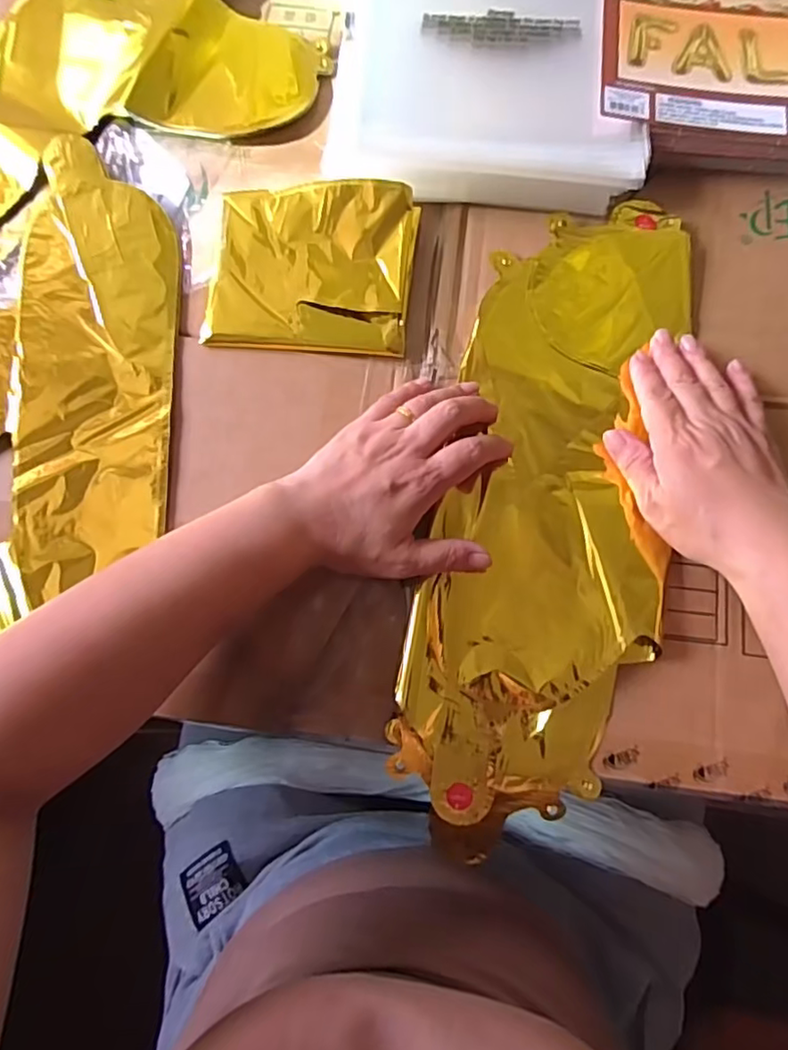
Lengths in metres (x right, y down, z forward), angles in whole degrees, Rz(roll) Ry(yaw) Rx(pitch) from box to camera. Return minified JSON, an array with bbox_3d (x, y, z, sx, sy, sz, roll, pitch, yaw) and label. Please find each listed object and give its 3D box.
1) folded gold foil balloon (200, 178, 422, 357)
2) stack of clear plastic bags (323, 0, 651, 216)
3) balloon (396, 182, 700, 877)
[{"bbox_3d":[-0.056,-0.179,0.418,0.136,0.016,0.123,5,80,2],"label":"folded gold foil balloon"},{"bbox_3d":[0.065,-0.340,0.440,0.215,0.033,0.227,2,80,2],"label":"stack of clear plastic bags"},{"bbox_3d":[0.102,-0.014,0.394,0.142,0.018,0.429,13,78,6],"label":"balloon"}]

